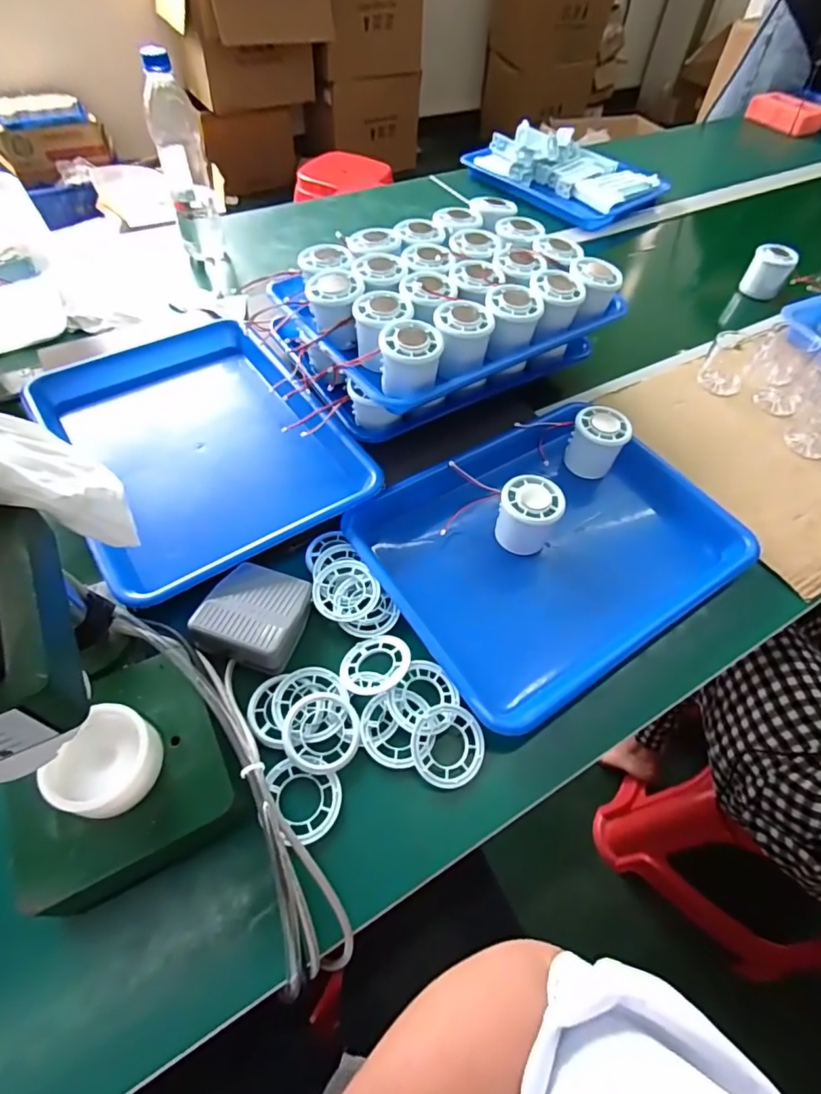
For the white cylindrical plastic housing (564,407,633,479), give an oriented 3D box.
[{"bbox_3d":[0.194,-0.109,0.550,0.053,0.053,0.050,2,55,-3],"label":"white cylindrical plastic housing"}]

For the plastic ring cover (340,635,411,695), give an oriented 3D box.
[{"bbox_3d":[-0.028,0.094,0.420,0.055,0.009,0.051,-36,43,-19],"label":"plastic ring cover"}]

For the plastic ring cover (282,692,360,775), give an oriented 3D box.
[{"bbox_3d":[-0.065,0.136,0.387,0.053,0.009,0.056,8,55,2],"label":"plastic ring cover"}]

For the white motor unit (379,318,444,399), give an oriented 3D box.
[{"bbox_3d":[0.000,-0.172,0.482,0.054,0.051,0.054,3,55,-2],"label":"white motor unit"}]

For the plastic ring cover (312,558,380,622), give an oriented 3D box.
[{"bbox_3d":[-0.055,0.038,0.455,0.055,0.011,0.057,4,55,-1],"label":"plastic ring cover"}]

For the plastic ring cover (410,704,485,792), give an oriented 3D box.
[{"bbox_3d":[0.028,0.144,0.384,0.056,0.010,0.054,-27,61,-21],"label":"plastic ring cover"}]

